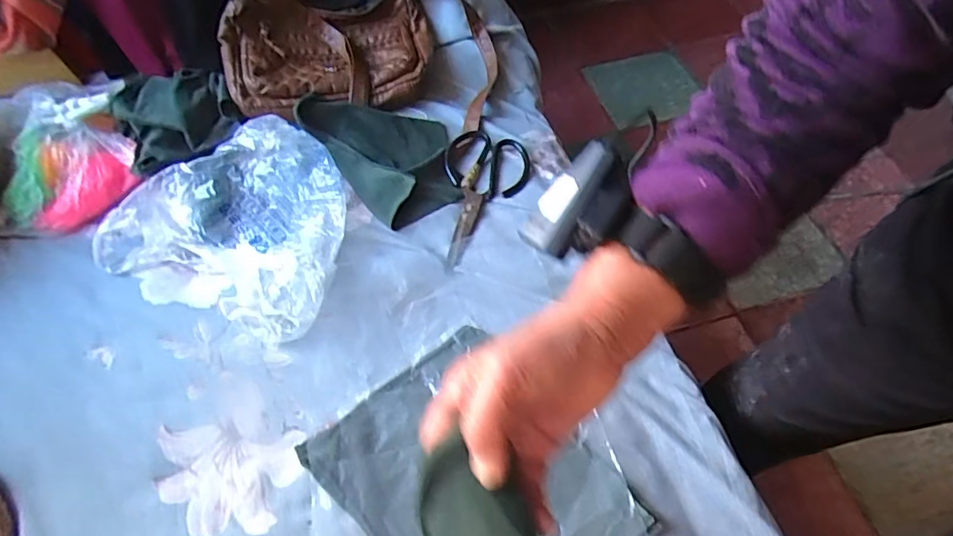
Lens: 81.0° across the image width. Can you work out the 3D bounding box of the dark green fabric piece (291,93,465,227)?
[{"bbox_3d":[-0.131,-0.155,0.737,0.192,0.070,0.194,-11,55,-5],"label":"dark green fabric piece"}]

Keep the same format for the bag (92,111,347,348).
[{"bbox_3d":[-0.294,-0.067,0.710,0.325,0.073,0.265,21,59,16],"label":"bag"}]

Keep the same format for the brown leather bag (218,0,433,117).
[{"bbox_3d":[-0.211,-0.315,0.811,0.295,0.112,0.192,-10,55,-5],"label":"brown leather bag"}]

